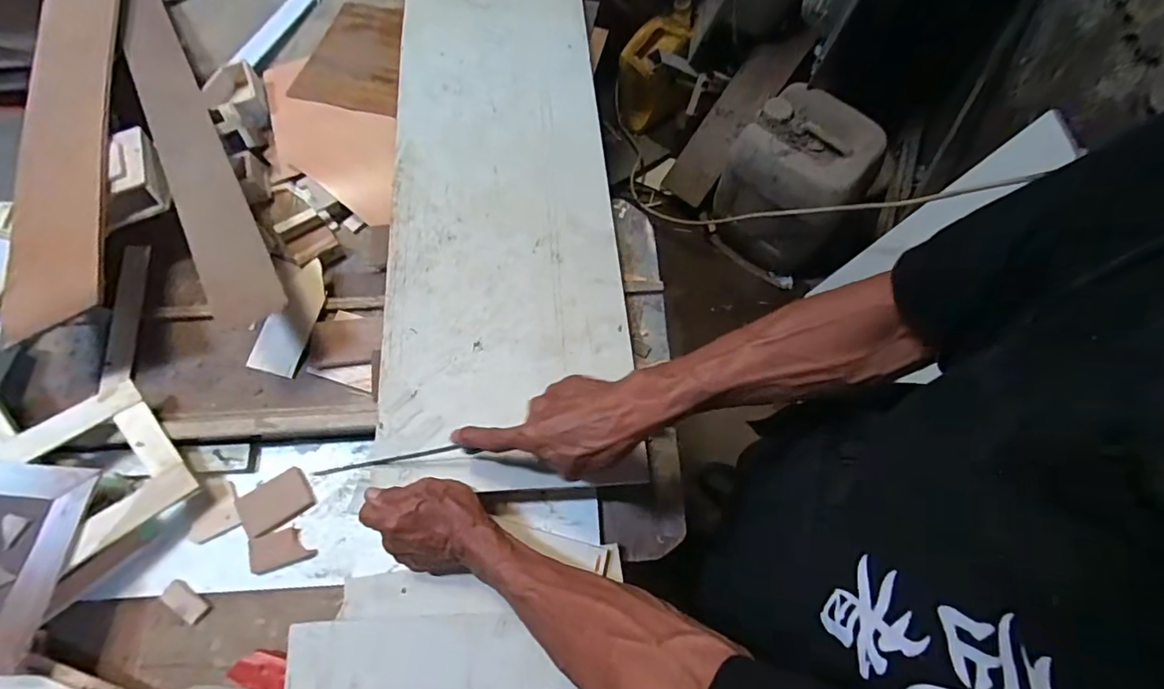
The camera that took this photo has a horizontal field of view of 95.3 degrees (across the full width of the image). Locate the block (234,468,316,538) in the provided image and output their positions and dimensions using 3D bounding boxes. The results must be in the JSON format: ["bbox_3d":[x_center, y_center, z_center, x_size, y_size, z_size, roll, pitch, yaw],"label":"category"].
[{"bbox_3d":[-0.307,0.157,0.533,0.065,0.005,0.047,-34,73,-10],"label":"block"}]

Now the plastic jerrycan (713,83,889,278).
[{"bbox_3d":[0.503,-0.366,1.295,0.300,0.347,0.263,36,75,13],"label":"plastic jerrycan"}]

